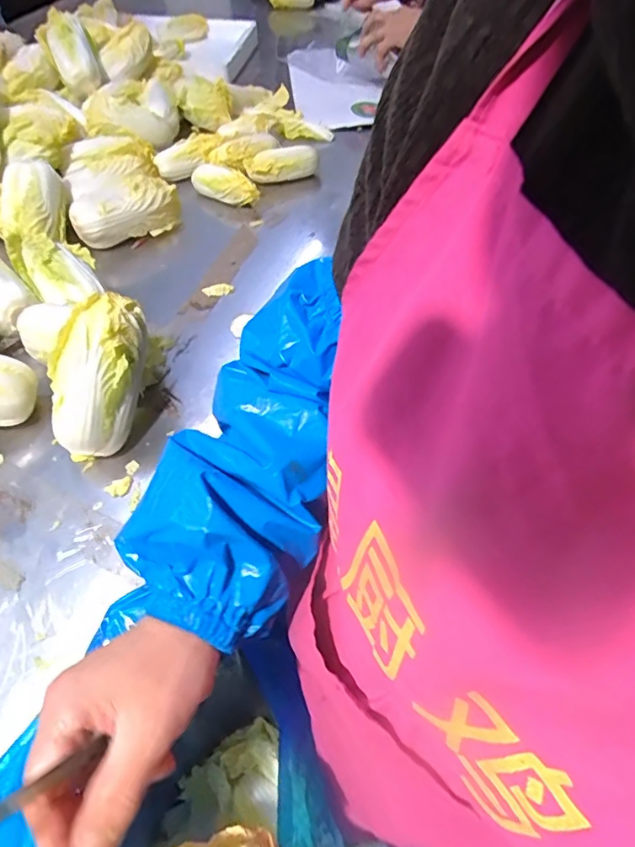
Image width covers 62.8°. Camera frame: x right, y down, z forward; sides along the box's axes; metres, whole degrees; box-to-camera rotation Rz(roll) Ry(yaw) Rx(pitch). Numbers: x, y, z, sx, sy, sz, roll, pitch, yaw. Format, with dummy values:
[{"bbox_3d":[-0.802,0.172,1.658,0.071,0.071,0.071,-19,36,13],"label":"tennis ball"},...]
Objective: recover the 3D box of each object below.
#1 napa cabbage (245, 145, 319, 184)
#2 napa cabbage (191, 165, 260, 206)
[{"bbox_3d":[-0.060,-0.439,0.883,0.122,0.044,0.046,-17,55,-12],"label":"napa cabbage"},{"bbox_3d":[-0.152,-0.385,0.841,0.120,0.038,0.044,17,55,13],"label":"napa cabbage"}]

